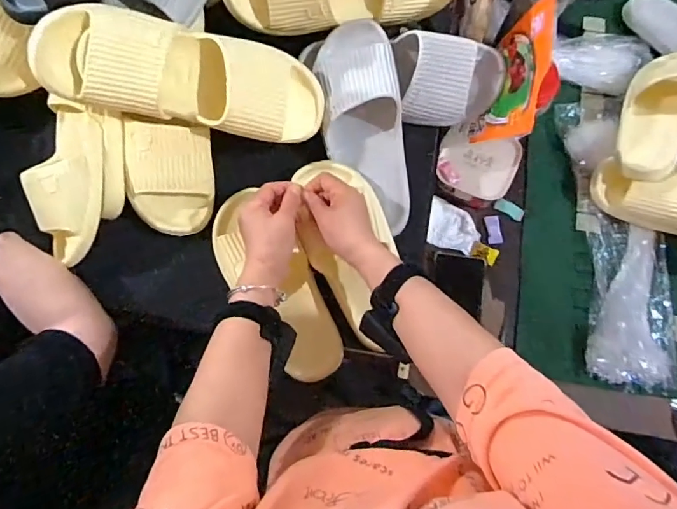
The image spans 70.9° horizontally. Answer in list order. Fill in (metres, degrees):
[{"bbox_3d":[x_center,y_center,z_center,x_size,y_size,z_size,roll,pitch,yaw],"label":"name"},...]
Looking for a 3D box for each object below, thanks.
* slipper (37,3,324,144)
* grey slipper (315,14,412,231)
[{"bbox_3d":[-0.166,-0.200,0.534,0.306,0.064,0.095,8,76,-17],"label":"slipper"},{"bbox_3d":[0.035,-0.159,0.603,0.110,0.063,0.274,-16,94,-5],"label":"grey slipper"}]

